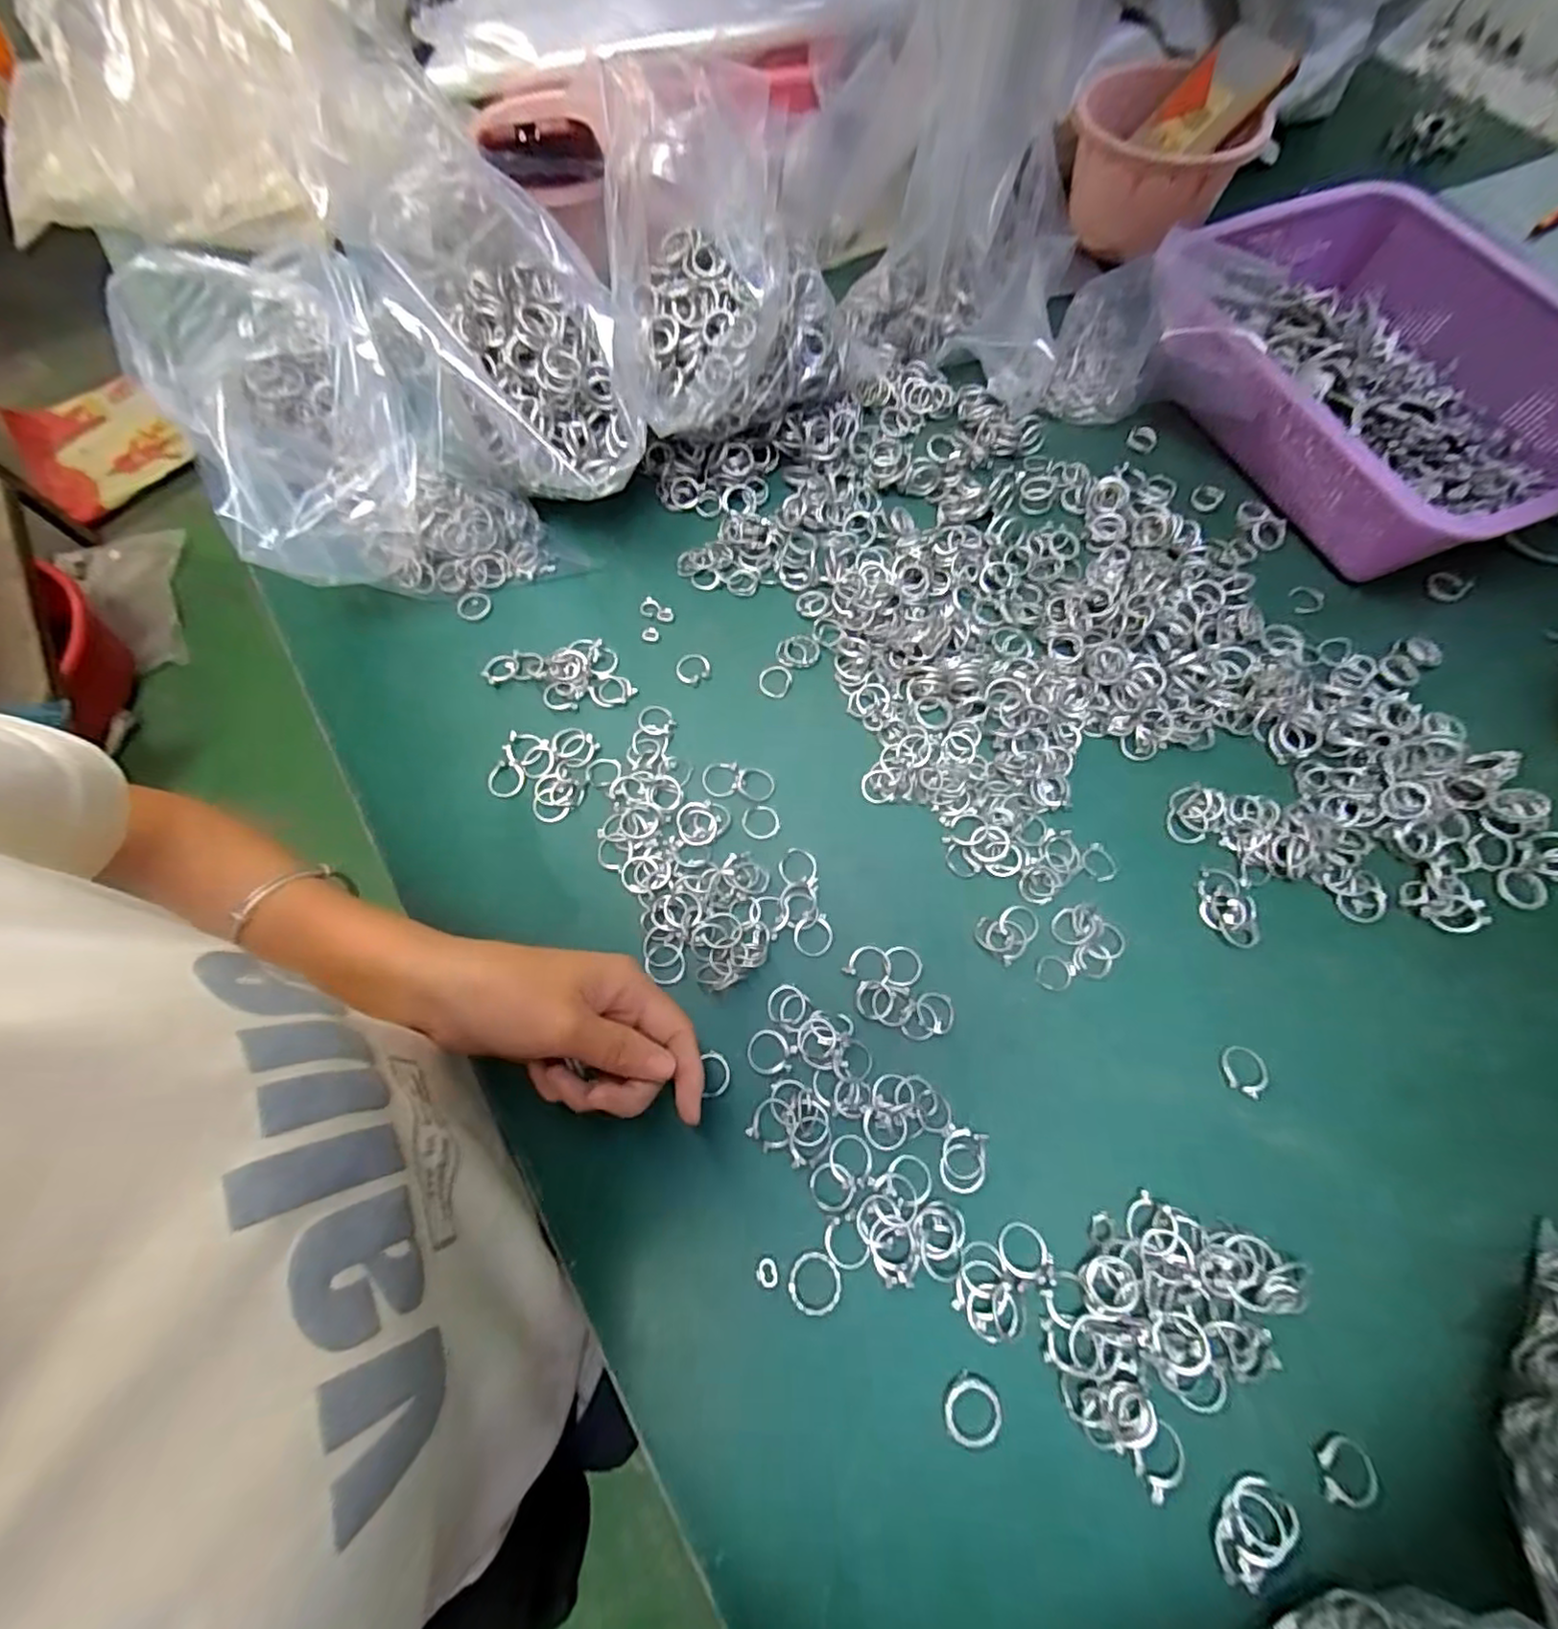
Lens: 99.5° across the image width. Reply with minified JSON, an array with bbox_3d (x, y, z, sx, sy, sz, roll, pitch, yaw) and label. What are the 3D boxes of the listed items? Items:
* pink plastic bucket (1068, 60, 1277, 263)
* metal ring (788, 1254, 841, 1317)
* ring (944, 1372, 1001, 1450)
[{"bbox_3d":[0.313,-0.541,0.554,0.132,0.082,0.130,-1,69,2],"label":"pink plastic bucket"},{"bbox_3d":[0.016,0.212,0.297,0.023,0.004,0.024,-1,69,2],"label":"metal ring"},{"bbox_3d":[0.082,0.252,0.278,0.024,0.004,0.024,-42,73,-13],"label":"ring"}]

